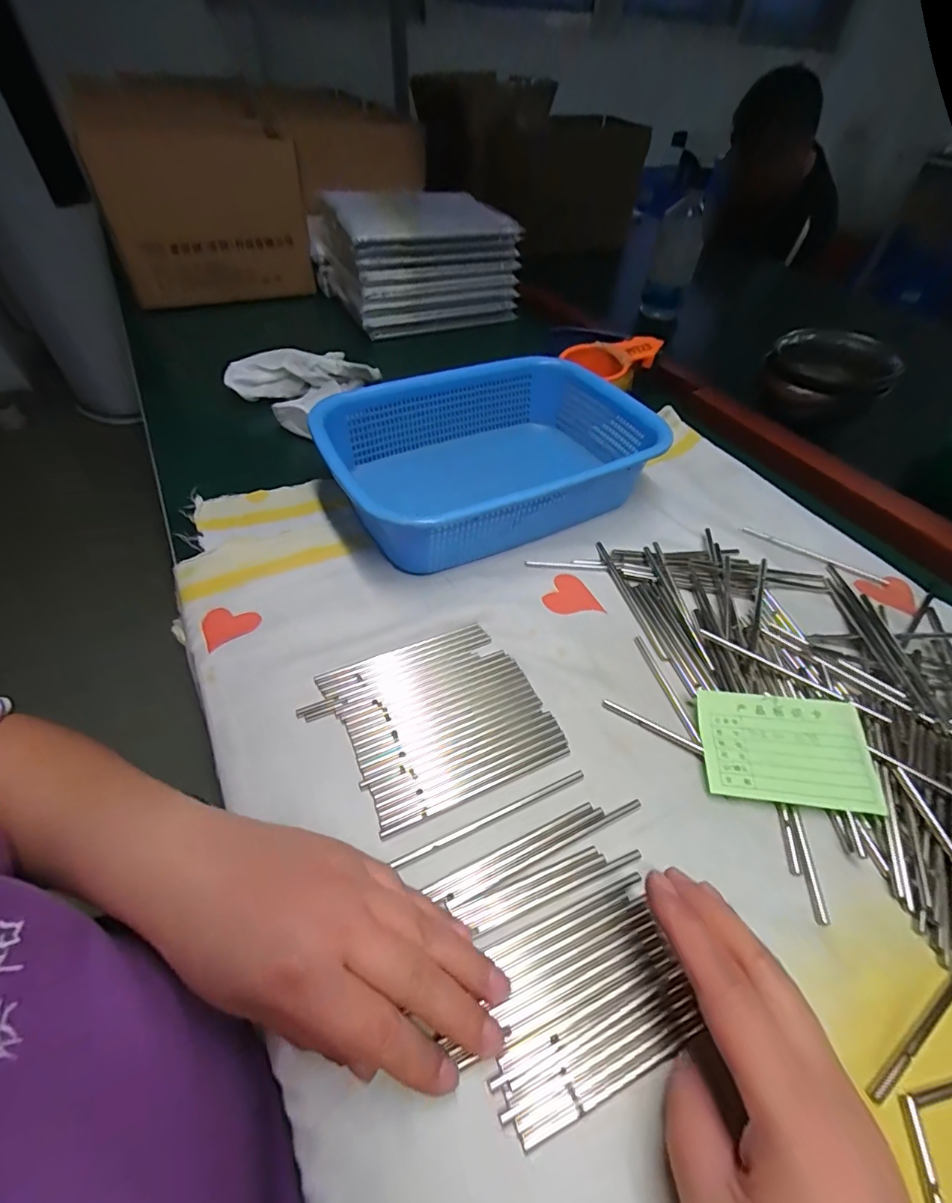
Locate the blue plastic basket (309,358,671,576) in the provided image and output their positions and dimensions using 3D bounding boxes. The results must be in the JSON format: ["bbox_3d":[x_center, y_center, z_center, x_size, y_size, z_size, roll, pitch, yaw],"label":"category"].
[{"bbox_3d":[0.034,-0.144,0.453,0.289,0.071,0.202,-22,54,-20],"label":"blue plastic basket"}]

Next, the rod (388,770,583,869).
[{"bbox_3d":[0.010,0.121,0.270,0.118,0.004,0.005,-18,53,-17],"label":"rod"}]

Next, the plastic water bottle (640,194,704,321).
[{"bbox_3d":[0.314,-0.541,0.761,0.066,0.158,0.051,26,53,18],"label":"plastic water bottle"}]

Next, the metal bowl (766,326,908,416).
[{"bbox_3d":[0.402,-0.256,0.557,0.129,0.077,0.125,30,55,21],"label":"metal bowl"}]

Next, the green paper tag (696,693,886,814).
[{"bbox_3d":[0.186,0.089,0.291,0.091,0.004,0.066,3,55,9],"label":"green paper tag"}]

